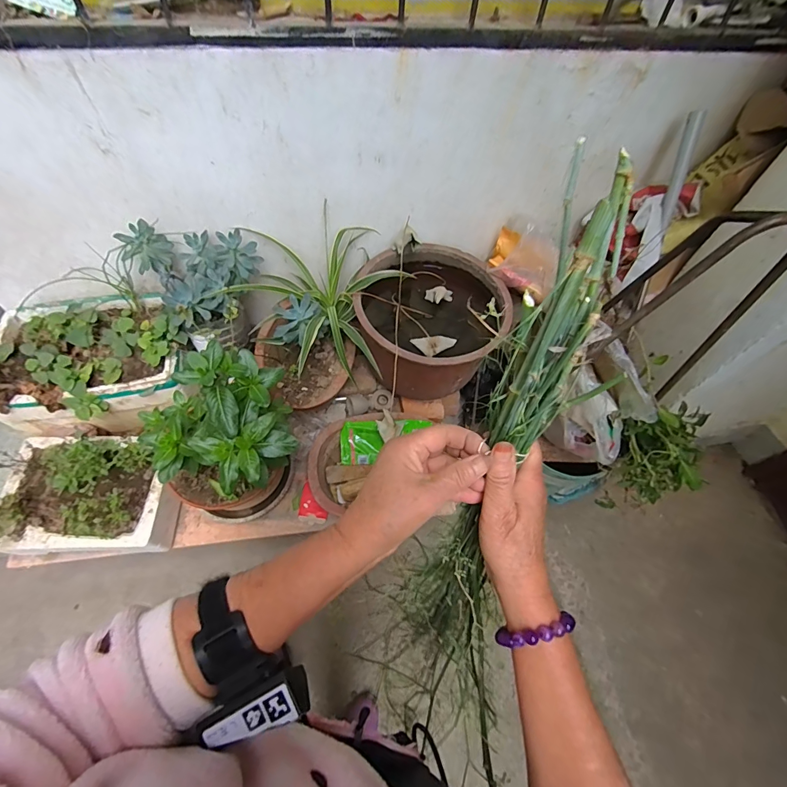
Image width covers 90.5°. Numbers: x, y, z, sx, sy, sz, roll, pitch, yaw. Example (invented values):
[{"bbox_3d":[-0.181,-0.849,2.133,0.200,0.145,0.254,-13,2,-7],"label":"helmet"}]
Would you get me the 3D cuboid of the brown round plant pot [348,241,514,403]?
[{"bbox_3d":[0.081,-0.186,1.082,0.366,0.281,0.370,2,58,-3],"label":"brown round plant pot"}]

